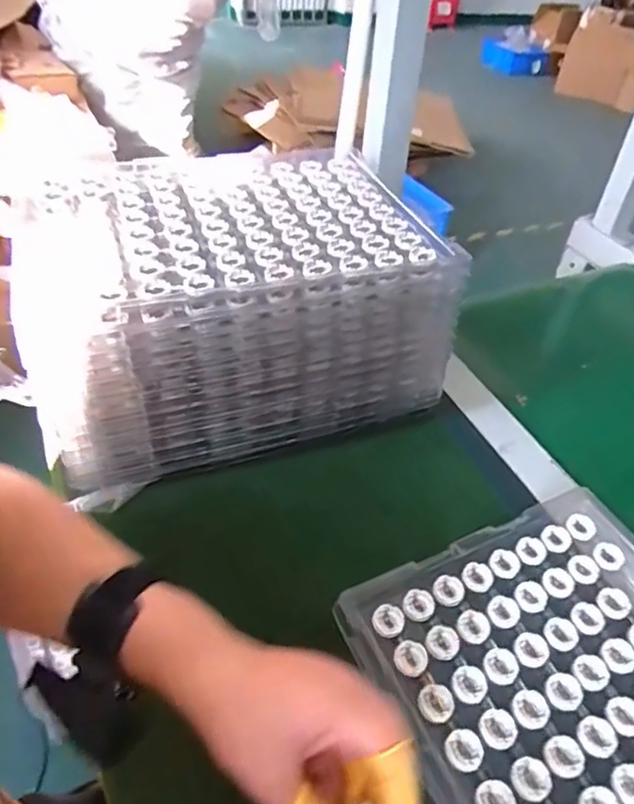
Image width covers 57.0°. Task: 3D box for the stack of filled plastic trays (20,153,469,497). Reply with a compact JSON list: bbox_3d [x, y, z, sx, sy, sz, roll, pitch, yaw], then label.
[{"bbox_3d":[-0.072,-0.094,0.555,0.323,0.158,0.233,-13,47,-18],"label":"stack of filled plastic trays"}]

